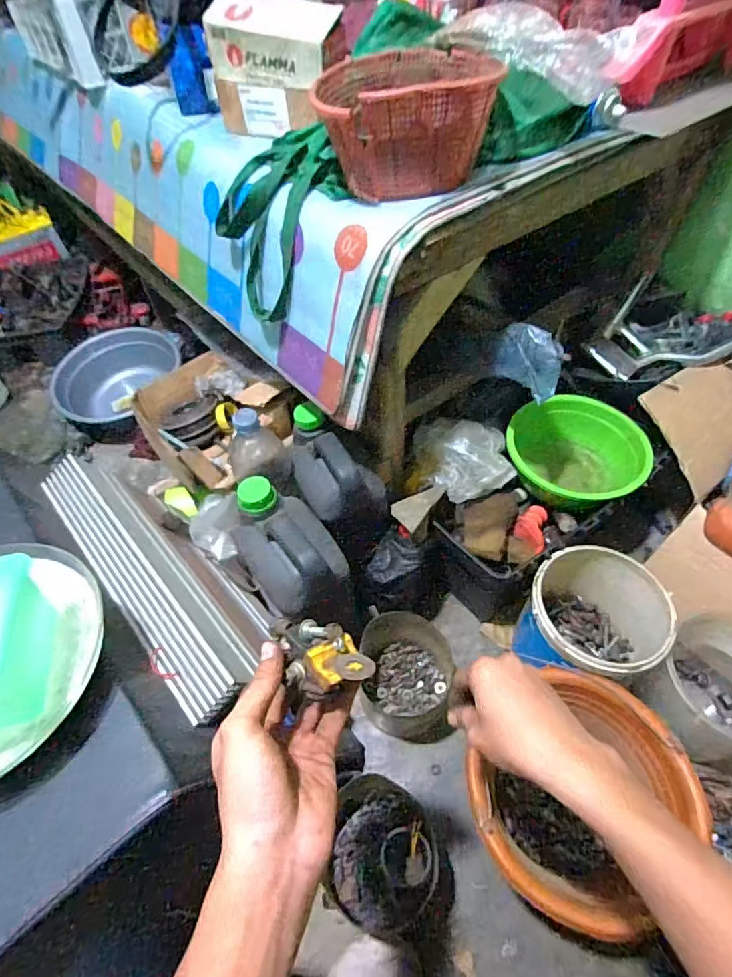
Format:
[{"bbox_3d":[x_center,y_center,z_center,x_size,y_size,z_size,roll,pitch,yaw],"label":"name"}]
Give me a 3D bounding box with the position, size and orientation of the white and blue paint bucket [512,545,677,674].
[{"bbox_3d":[0.321,0.196,0.726,0.173,0.153,0.184,-2,52,2],"label":"white and blue paint bucket"}]

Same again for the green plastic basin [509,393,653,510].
[{"bbox_3d":[0.347,-0.049,0.847,0.224,0.094,0.197,29,59,24],"label":"green plastic basin"}]

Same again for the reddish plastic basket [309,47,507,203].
[{"bbox_3d":[0.046,-0.398,0.563,0.184,0.115,0.174,9,53,11],"label":"reddish plastic basket"}]

